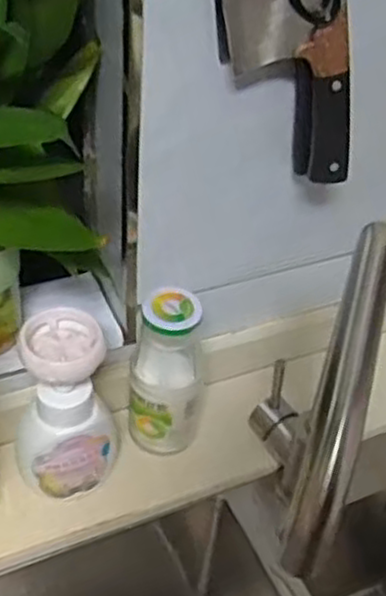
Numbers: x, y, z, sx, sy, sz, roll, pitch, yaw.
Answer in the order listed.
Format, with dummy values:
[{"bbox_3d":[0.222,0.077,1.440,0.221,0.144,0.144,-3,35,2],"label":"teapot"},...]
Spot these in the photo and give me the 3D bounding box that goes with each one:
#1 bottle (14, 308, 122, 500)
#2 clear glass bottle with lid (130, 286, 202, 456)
[{"bbox_3d":[-0.104,0.097,0.622,0.085,0.181,0.068,-5,44,-11],"label":"bottle"},{"bbox_3d":[-0.022,0.067,0.650,0.064,0.159,0.052,4,43,-1],"label":"clear glass bottle with lid"}]

